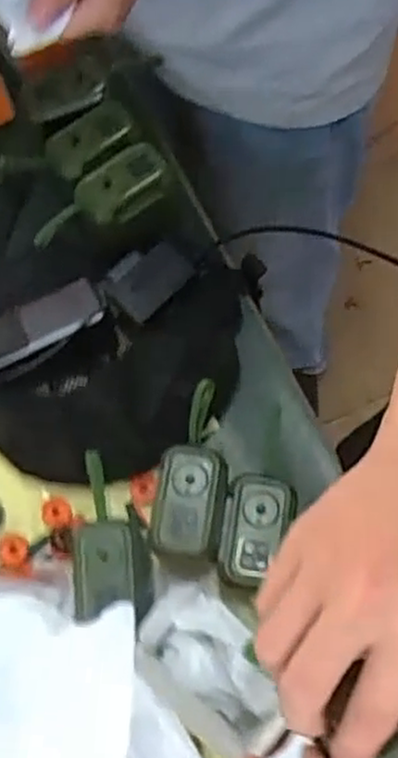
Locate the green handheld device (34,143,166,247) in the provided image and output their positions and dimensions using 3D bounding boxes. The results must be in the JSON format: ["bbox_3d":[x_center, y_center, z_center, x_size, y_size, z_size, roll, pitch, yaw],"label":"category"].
[{"bbox_3d":[-0.093,-0.164,0.673,0.139,0.043,0.041,-28,72,10],"label":"green handheld device"}]

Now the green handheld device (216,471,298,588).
[{"bbox_3d":[0.044,0.116,0.569,0.052,0.023,0.083,10,71,5],"label":"green handheld device"}]

